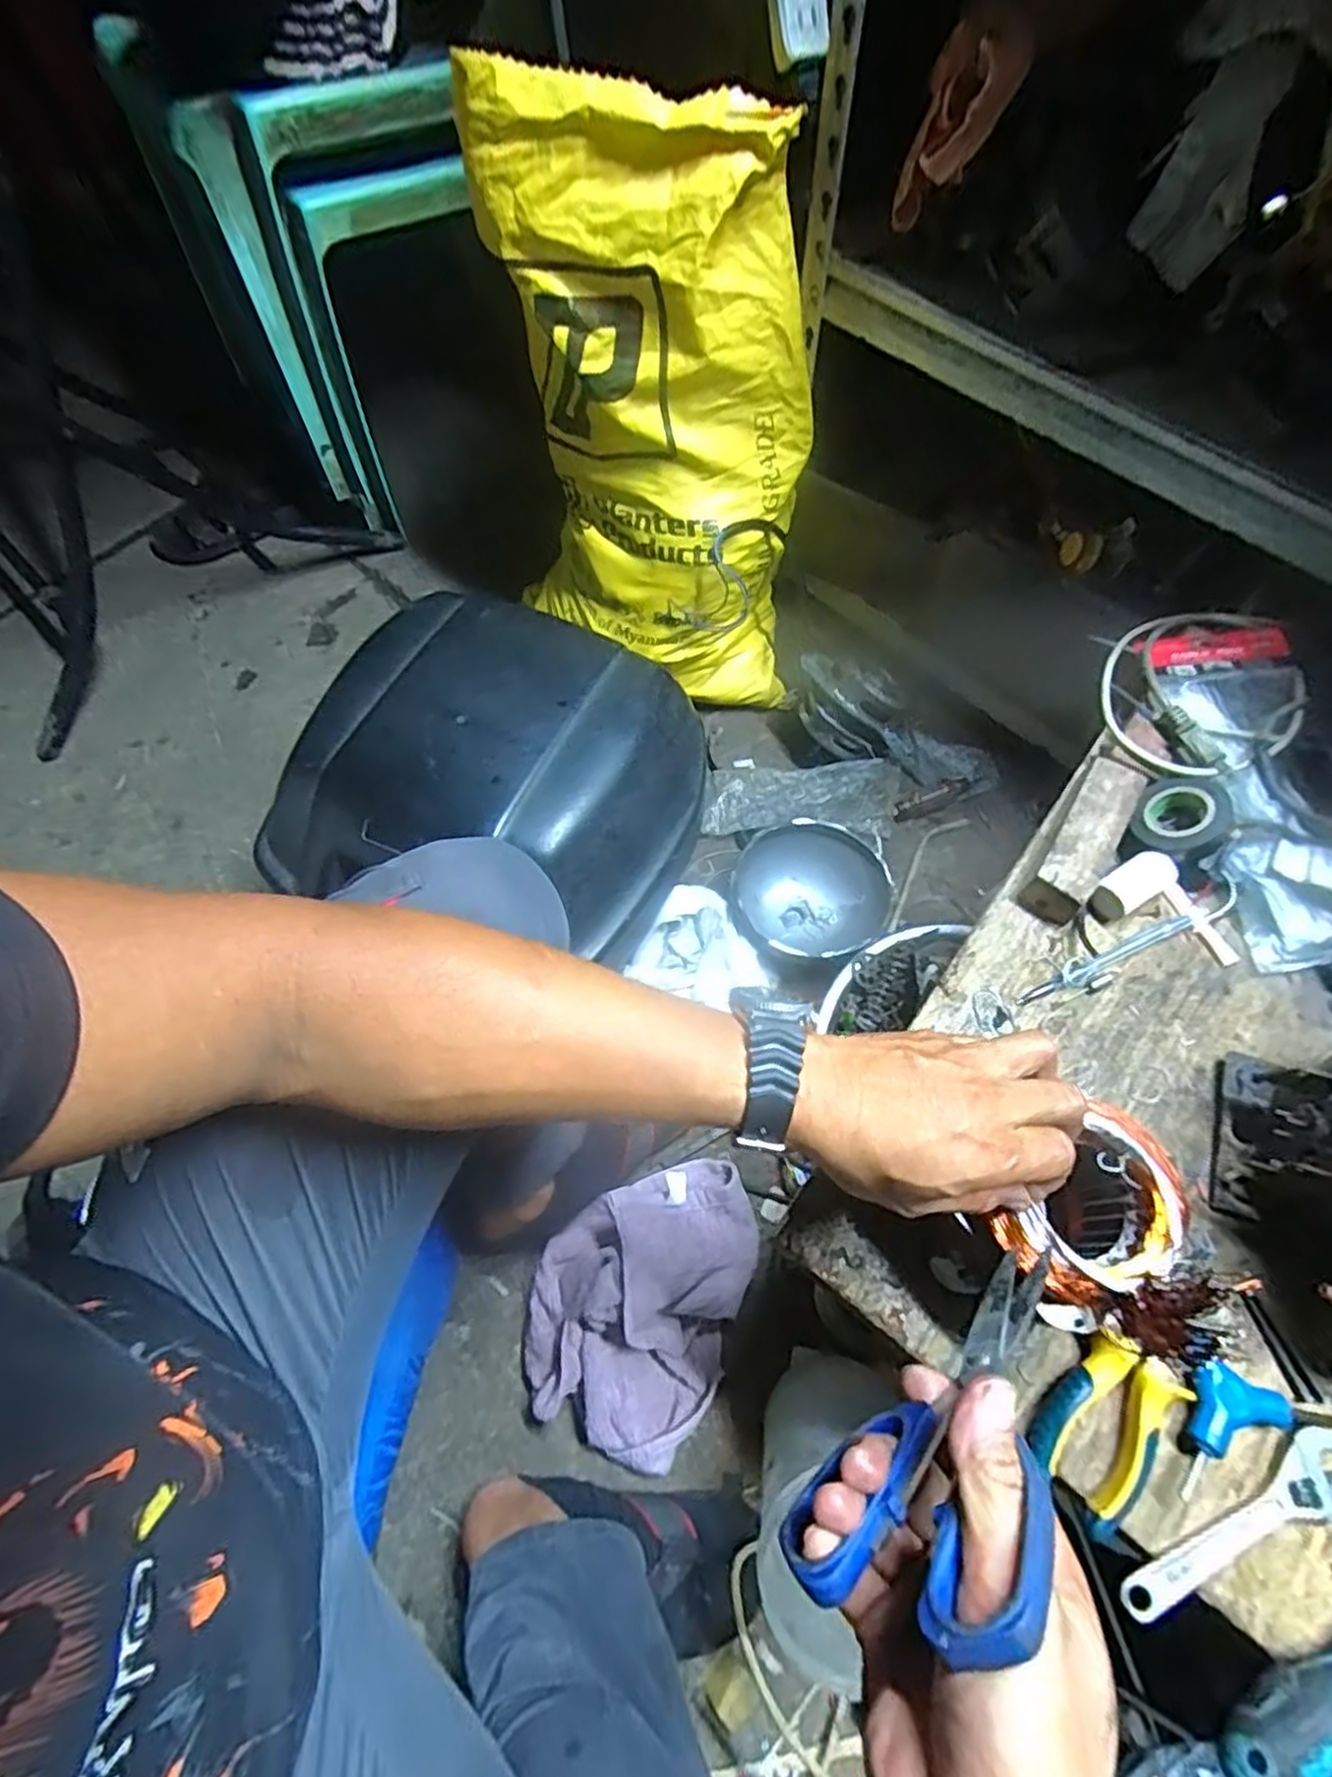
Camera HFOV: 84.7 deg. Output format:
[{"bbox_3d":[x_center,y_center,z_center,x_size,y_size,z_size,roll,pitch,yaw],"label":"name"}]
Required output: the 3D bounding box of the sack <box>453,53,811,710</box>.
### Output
[{"bbox_3d":[-0.017,-0.454,0.782,0.319,0.520,0.181,6,66,4],"label":"sack"}]

